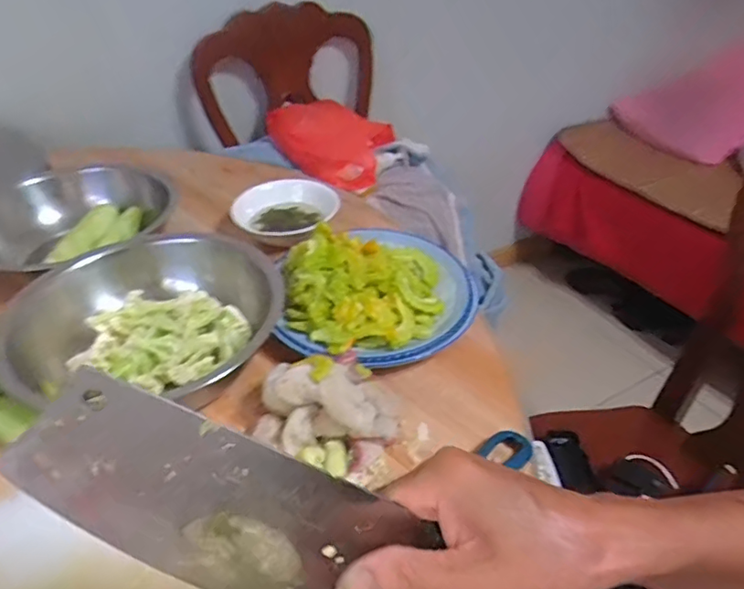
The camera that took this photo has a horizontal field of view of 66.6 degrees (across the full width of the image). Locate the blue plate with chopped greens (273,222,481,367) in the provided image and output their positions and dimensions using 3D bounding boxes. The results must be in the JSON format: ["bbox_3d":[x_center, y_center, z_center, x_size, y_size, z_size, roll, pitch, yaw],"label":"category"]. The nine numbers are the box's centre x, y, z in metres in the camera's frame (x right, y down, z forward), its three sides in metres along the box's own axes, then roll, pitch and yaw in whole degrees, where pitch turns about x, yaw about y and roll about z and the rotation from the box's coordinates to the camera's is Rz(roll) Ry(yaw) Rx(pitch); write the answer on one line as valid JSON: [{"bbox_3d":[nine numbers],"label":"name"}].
[{"bbox_3d":[0.006,-0.008,0.645,0.224,0.086,0.195,-23,43,-25],"label":"blue plate with chopped greens"}]

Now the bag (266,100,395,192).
[{"bbox_3d":[-0.096,-0.317,1.158,0.246,0.123,0.150,7,38,10],"label":"bag"}]

